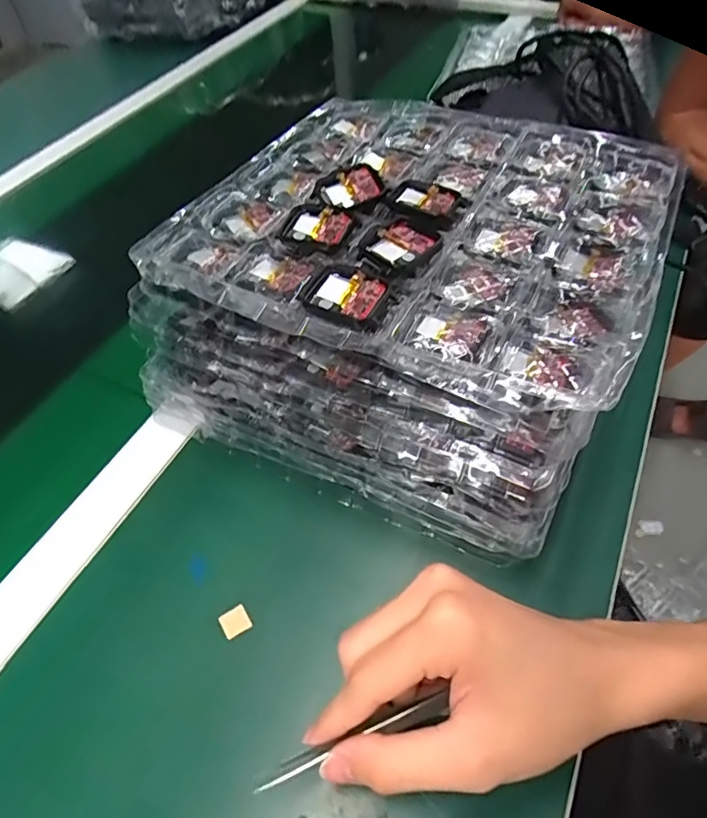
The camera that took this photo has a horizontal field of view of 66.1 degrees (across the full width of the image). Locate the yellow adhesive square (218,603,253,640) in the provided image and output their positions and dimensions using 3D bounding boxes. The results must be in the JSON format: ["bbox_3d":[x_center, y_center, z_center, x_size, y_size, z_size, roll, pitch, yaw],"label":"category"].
[{"bbox_3d":[-0.069,0.124,0.317,0.016,0.004,0.017,-32,55,-19],"label":"yellow adhesive square"}]

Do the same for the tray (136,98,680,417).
[{"bbox_3d":[0.045,-0.130,0.357,0.286,0.026,0.259,22,57,18],"label":"tray"}]

